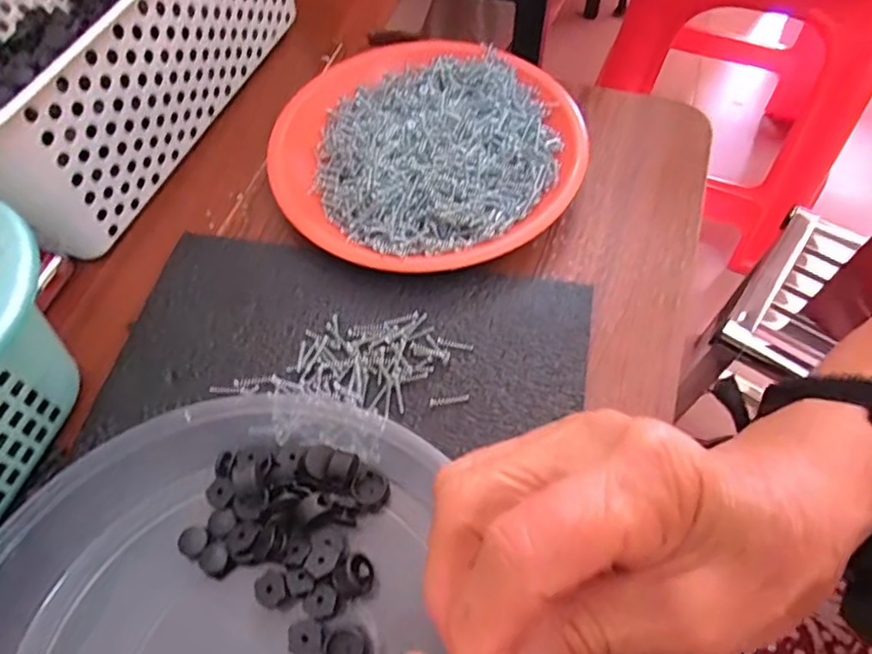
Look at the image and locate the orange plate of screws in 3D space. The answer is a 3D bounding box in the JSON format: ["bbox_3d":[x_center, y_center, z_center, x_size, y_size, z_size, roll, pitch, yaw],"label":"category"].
[{"bbox_3d":[-0.007,-0.118,0.369,0.191,0.035,0.184,-1,61,1],"label":"orange plate of screws"}]

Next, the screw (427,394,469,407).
[{"bbox_3d":[0.007,0.037,0.295,0.021,0.004,0.004,-8,61,-3],"label":"screw"}]

